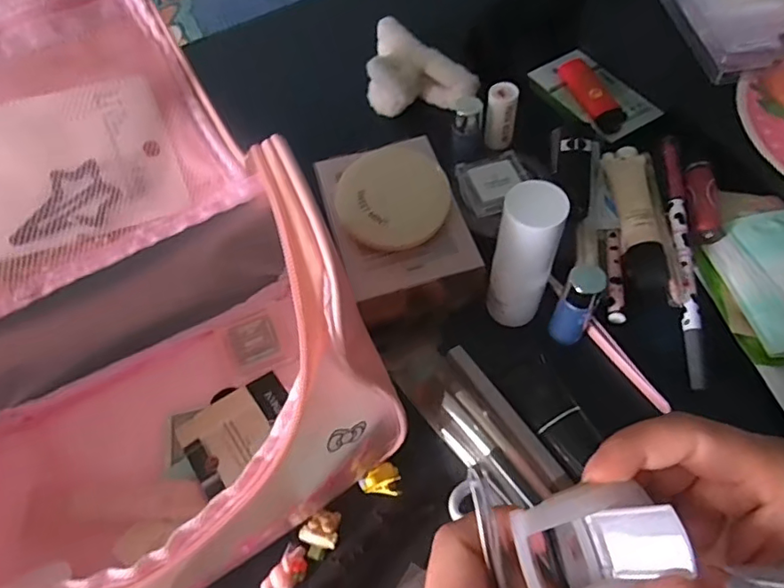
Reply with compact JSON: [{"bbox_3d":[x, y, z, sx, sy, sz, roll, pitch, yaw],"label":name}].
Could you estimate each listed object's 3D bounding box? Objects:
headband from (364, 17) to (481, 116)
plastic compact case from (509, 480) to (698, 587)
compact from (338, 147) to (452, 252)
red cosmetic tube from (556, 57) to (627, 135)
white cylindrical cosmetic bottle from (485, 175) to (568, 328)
[{"bbox_3d":[0.024,-0.196,0.455,0.086,0.041,0.079,-2,58,3],"label":"headband"},{"bbox_3d":[0.069,0.085,0.184,0.048,0.024,0.036,-18,59,-7],"label":"plastic compact case"},{"bbox_3d":[0.001,-0.064,0.350,0.070,0.015,0.074,-2,58,3],"label":"compact"},{"bbox_3d":[0.158,-0.158,0.425,0.024,0.016,0.074,-16,59,-5],"label":"red cosmetic tube"},{"bbox_3d":[0.074,-0.020,0.305,0.031,0.092,0.029,20,62,16],"label":"white cylindrical cosmetic bottle"}]

